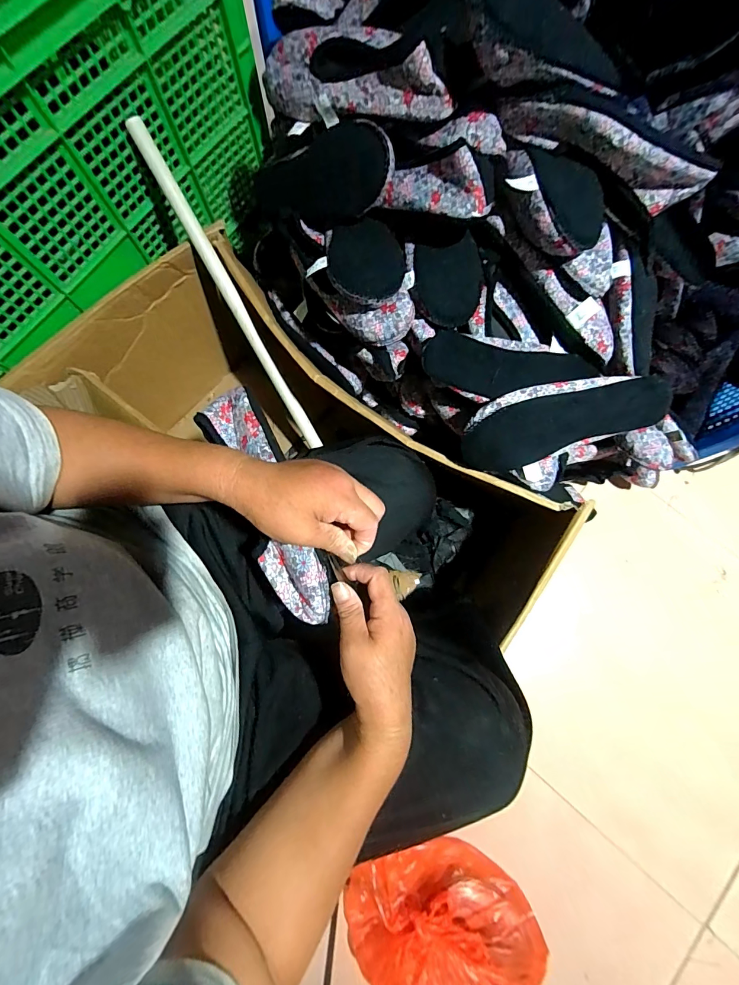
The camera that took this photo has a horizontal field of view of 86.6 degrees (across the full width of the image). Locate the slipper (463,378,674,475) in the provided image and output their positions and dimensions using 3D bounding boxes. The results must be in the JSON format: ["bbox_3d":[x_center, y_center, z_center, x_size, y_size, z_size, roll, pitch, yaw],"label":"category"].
[{"bbox_3d":[0.252,-0.097,0.528,0.255,0.050,0.102,-12,111,3],"label":"slipper"}]

